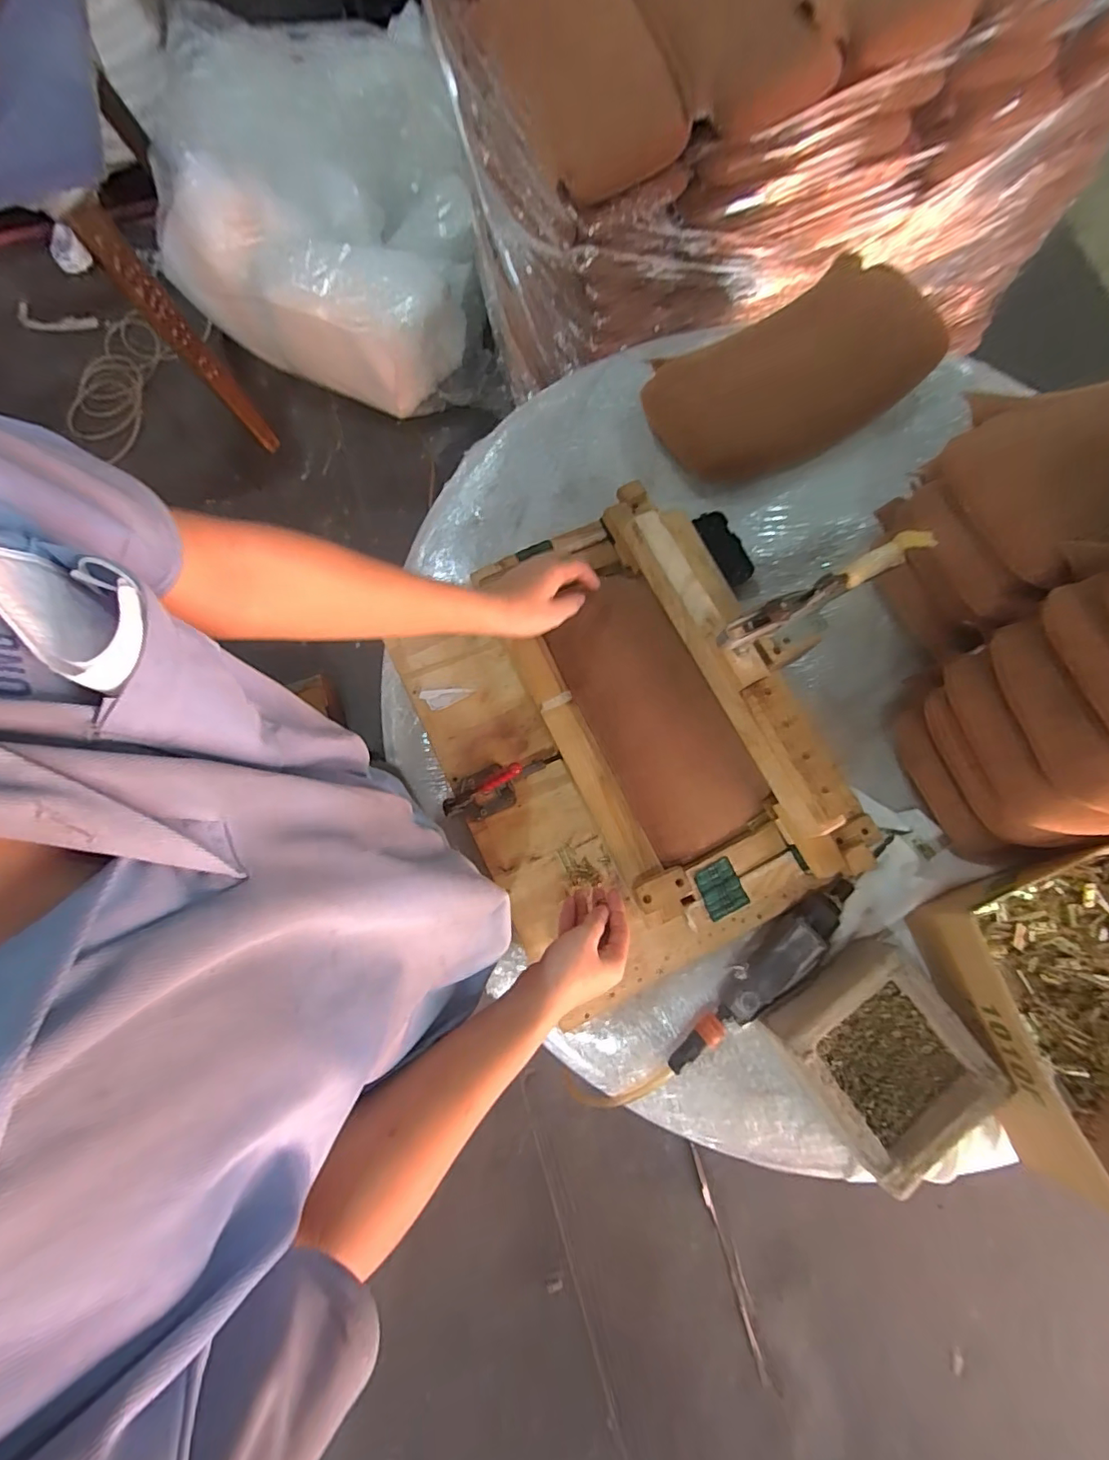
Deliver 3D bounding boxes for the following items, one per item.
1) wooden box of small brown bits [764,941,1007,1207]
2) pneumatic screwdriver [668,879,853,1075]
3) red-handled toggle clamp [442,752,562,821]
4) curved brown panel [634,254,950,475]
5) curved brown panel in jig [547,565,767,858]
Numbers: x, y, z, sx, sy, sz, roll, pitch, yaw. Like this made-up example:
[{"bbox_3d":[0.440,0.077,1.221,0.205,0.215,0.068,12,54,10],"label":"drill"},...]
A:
[{"bbox_3d":[0.339,0.338,0.560,0.166,0.069,0.176,-34,79,-8],"label":"wooden box of small brown bits"},{"bbox_3d":[0.238,0.277,0.597,0.061,0.042,0.282,41,80,9],"label":"pneumatic screwdriver"},{"bbox_3d":[-0.062,0.060,0.628,0.146,0.076,0.056,-24,77,-6],"label":"red-handled toggle clamp"},{"bbox_3d":[0.340,-0.504,0.765,0.407,0.086,0.202,-26,78,-6],"label":"curved brown panel"},{"bbox_3d":[0.114,-0.029,0.633,0.153,0.028,0.339,-22,75,-5],"label":"curved brown panel in jig"}]

